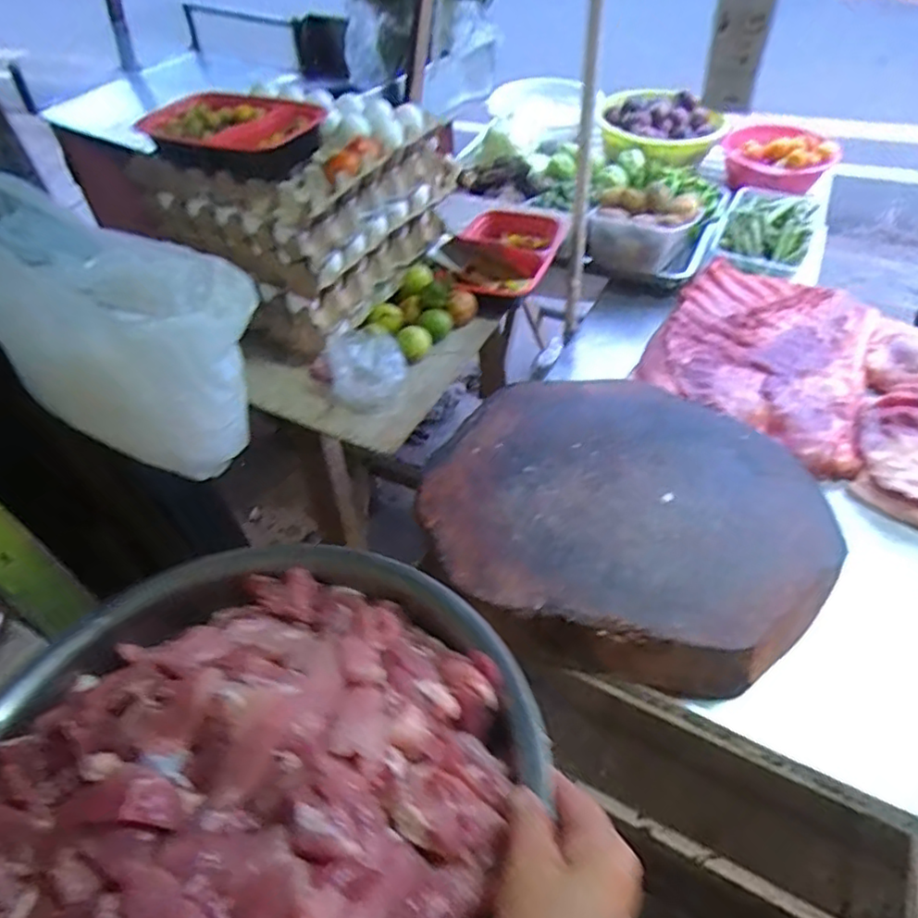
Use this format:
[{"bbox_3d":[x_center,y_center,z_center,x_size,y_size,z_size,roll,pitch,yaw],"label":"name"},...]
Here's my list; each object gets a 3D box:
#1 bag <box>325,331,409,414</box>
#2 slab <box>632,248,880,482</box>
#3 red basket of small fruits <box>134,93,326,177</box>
[{"bbox_3d":[-0.115,-0.114,0.795,0.091,0.073,0.101,-13,51,-5],"label":"bag"},{"bbox_3d":[0.465,-0.159,0.975,0.320,0.049,0.366,24,57,23],"label":"slab"},{"bbox_3d":[-0.285,-0.401,0.786,0.227,0.049,0.152,32,58,28],"label":"red basket of small fruits"}]

